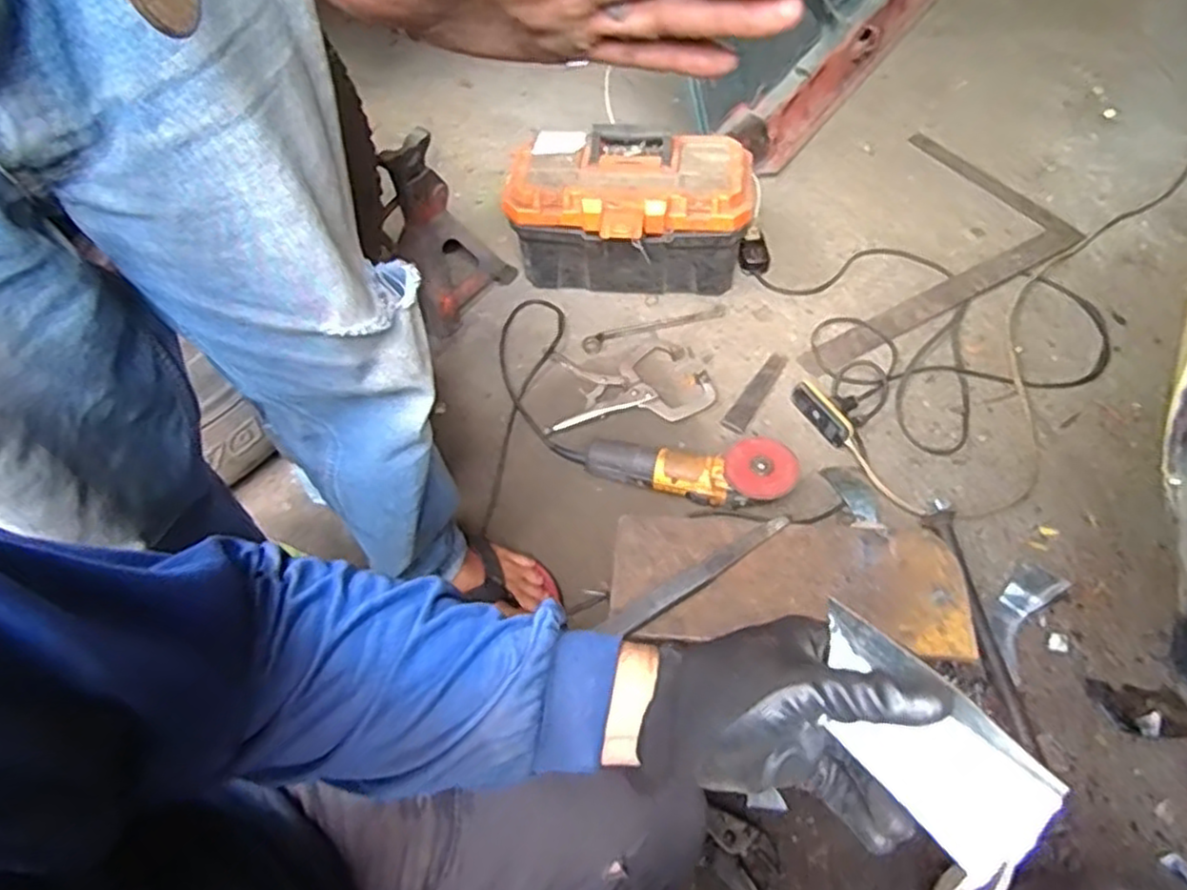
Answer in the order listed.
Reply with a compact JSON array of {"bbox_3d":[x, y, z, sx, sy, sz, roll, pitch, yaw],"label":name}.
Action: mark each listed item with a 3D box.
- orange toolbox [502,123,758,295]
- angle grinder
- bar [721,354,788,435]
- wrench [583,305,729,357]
[{"bbox_3d":[0.061,-0.361,1.200,0.375,0.212,0.219,1,55,6],"label":"orange toolbox"},{"bbox_3d":[0.103,0.029,0.990,0.332,0.090,0.084,9,56,11],"label":"angle grinder"},{"bbox_3d":[0.252,-0.084,1.118,0.037,0.005,0.171,27,61,21],"label":"bar"},{"bbox_3d":[0.104,-0.195,1.209,0.250,0.009,0.039,-16,55,-6],"label":"wrench"}]

